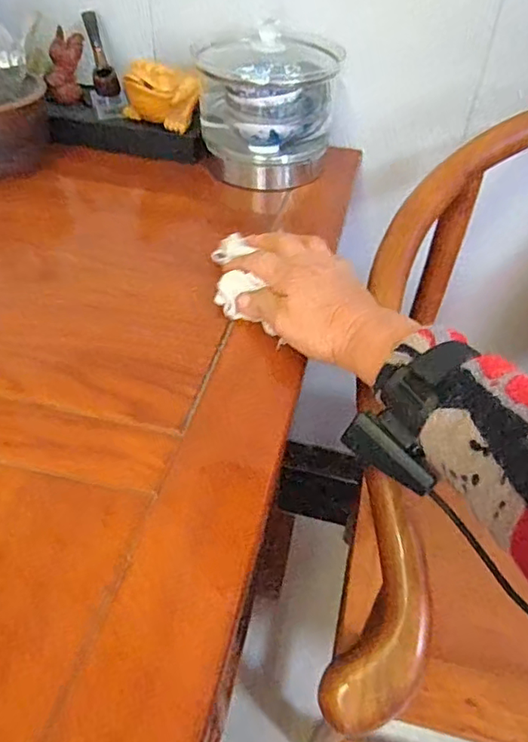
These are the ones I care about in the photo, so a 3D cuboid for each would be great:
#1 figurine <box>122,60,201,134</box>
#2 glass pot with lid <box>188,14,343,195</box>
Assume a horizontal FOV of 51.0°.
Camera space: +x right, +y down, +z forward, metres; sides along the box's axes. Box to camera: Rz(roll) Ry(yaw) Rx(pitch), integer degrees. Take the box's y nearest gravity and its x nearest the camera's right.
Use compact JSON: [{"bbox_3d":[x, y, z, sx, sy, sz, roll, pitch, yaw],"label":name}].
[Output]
[{"bbox_3d":[-0.119,-0.315,0.630,0.089,0.063,0.055,-3,46,-6],"label":"figurine"},{"bbox_3d":[0.007,-0.294,0.627,0.122,0.133,0.132,22,49,19],"label":"glass pot with lid"}]

